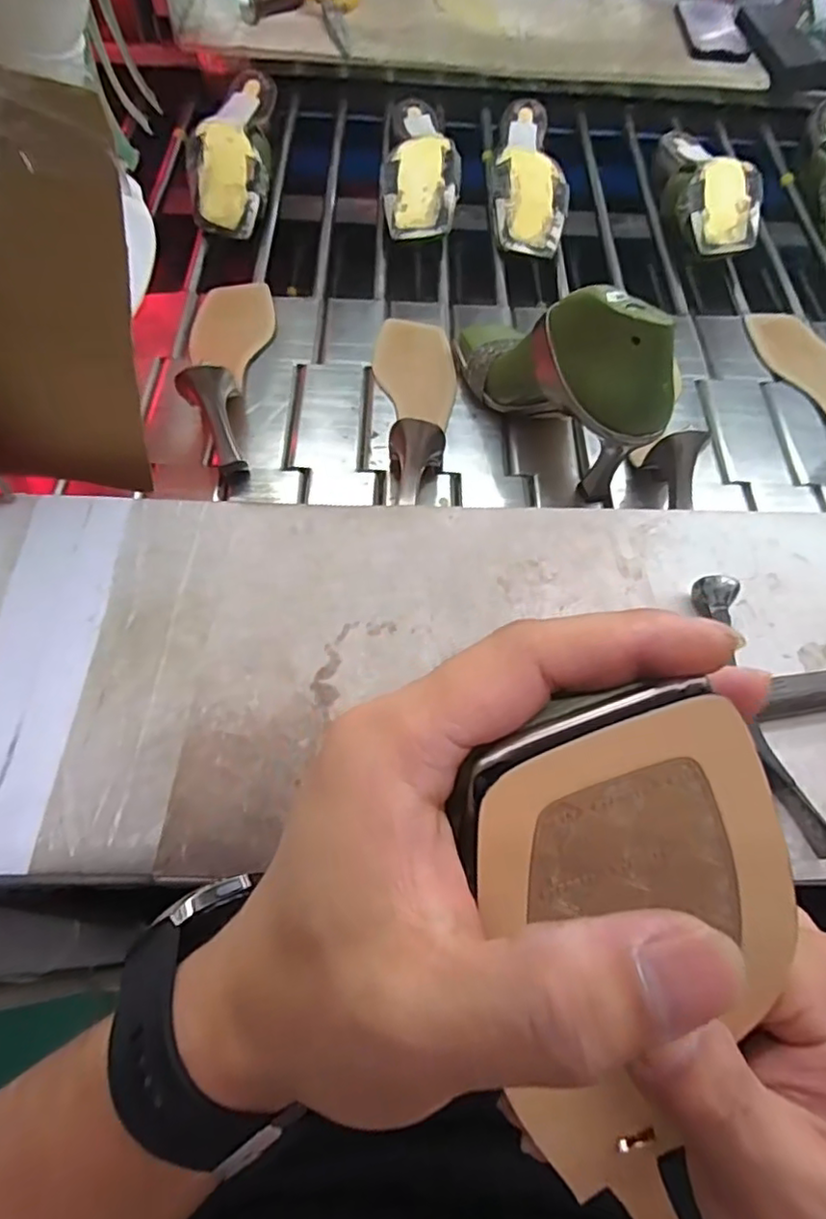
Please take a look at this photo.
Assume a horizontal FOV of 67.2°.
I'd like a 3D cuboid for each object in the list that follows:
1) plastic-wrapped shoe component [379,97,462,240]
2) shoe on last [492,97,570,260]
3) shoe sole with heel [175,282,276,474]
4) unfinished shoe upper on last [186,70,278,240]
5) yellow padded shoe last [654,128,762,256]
[{"bbox_3d":[0.010,-0.488,0.688,0.081,0.073,0.207,4,64,0],"label":"plastic-wrapped shoe component"},{"bbox_3d":[0.133,-0.490,0.702,0.086,0.066,0.214,9,64,2],"label":"shoe on last"},{"bbox_3d":[-0.166,-0.224,0.561,0.072,0.069,0.231,-3,49,-6],"label":"shoe sole with heel"},{"bbox_3d":[-0.198,-0.506,0.689,0.084,0.066,0.221,-1,64,-3],"label":"unfinished shoe upper on last"},{"bbox_3d":[0.327,-0.473,0.702,0.080,0.070,0.208,5,64,0],"label":"yellow padded shoe last"}]

